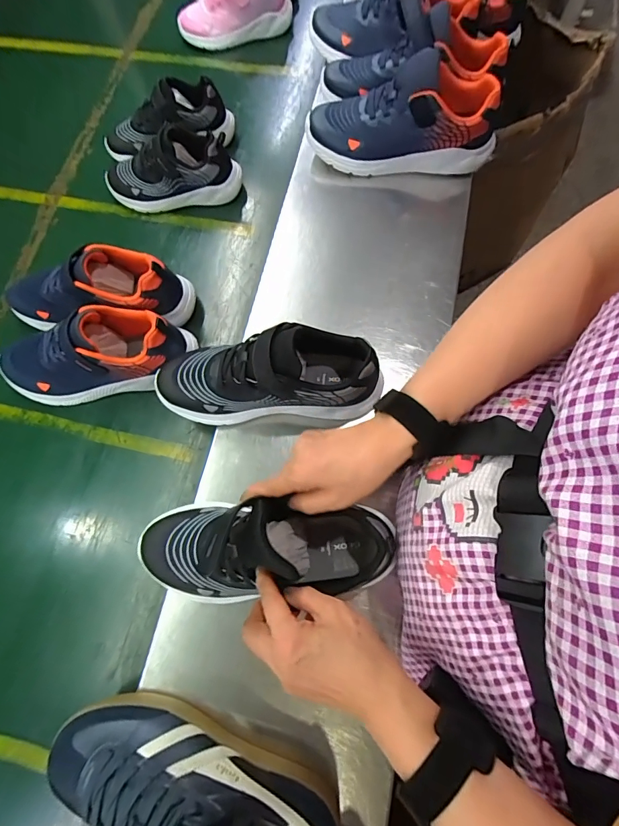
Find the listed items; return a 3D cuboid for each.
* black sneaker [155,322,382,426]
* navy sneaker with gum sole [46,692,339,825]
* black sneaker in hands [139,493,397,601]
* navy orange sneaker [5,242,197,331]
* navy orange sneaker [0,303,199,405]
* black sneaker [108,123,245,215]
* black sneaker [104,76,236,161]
[{"bbox_3d":[-0.048,-0.040,0.462,0.257,0.122,0.080,-1,71,2],"label":"black sneaker"},{"bbox_3d":[-0.107,0.327,0.337,0.259,0.108,0.092,18,73,8],"label":"navy sneaker with gum sole"},{"bbox_3d":[-0.052,0.129,0.376,0.242,0.114,0.090,2,71,7],"label":"black sneaker in hands"},{"bbox_3d":[-0.291,-0.167,0.540,0.256,0.098,0.093,4,72,4],"label":"navy orange sneaker"},{"bbox_3d":[-0.280,-0.076,0.511,0.244,0.101,0.087,-5,71,1],"label":"navy orange sneaker"},{"bbox_3d":[-0.212,-0.365,0.605,0.206,0.095,0.068,-4,71,1],"label":"black sneaker"},{"bbox_3d":[-0.226,-0.464,0.638,0.199,0.091,0.070,-5,71,1],"label":"black sneaker"}]

